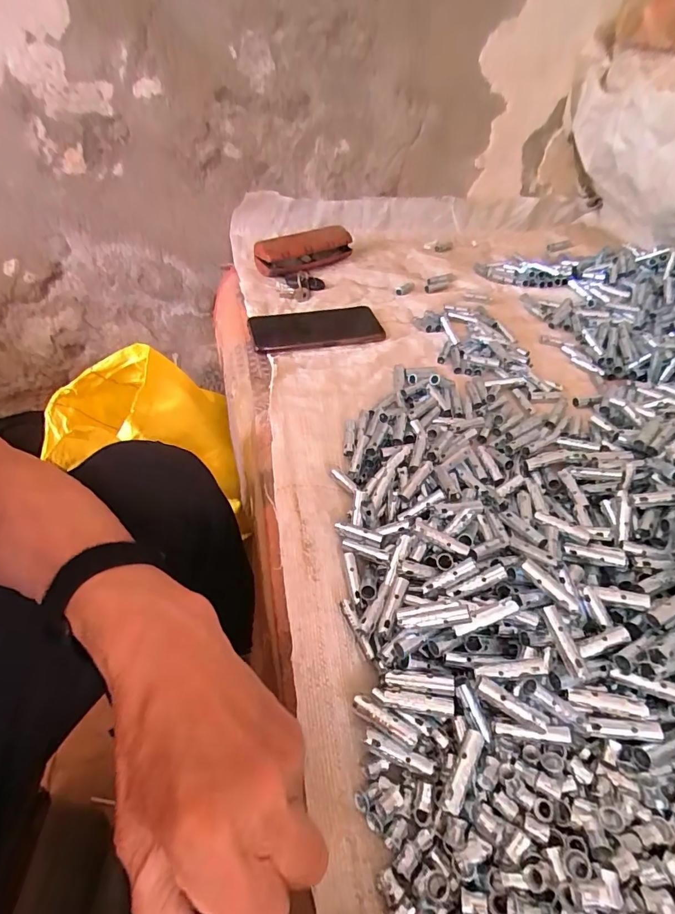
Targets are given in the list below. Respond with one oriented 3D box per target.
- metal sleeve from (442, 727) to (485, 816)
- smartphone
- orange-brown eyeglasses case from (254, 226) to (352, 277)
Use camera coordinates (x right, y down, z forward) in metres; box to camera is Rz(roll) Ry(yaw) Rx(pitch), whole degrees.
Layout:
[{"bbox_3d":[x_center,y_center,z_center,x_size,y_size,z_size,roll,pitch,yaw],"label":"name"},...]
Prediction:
[{"bbox_3d":[0.068,0.170,0.240,0.009,0.011,0.040,24,51,21],"label":"metal sleeve"},{"bbox_3d":[-0.028,-0.167,0.572,0.163,0.012,0.087,-7,47,-8],"label":"smartphone"},{"bbox_3d":[-0.052,-0.322,0.701,0.153,0.051,0.051,-31,54,-27],"label":"orange-brown eyeglasses case"}]

